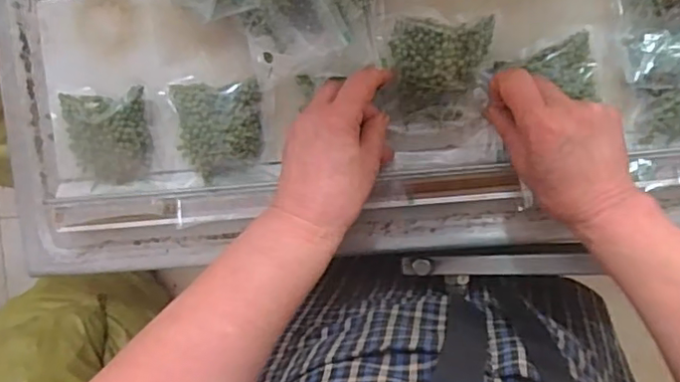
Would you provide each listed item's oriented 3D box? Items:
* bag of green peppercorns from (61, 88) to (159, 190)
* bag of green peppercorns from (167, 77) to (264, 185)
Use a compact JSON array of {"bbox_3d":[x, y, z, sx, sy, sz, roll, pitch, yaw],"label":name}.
[{"bbox_3d":[-0.201,-0.045,0.515,0.075,0.044,0.084,-4,97,5],"label":"bag of green peppercorns"},{"bbox_3d":[-0.104,-0.052,0.497,0.076,0.024,0.080,-3,97,5],"label":"bag of green peppercorns"}]

